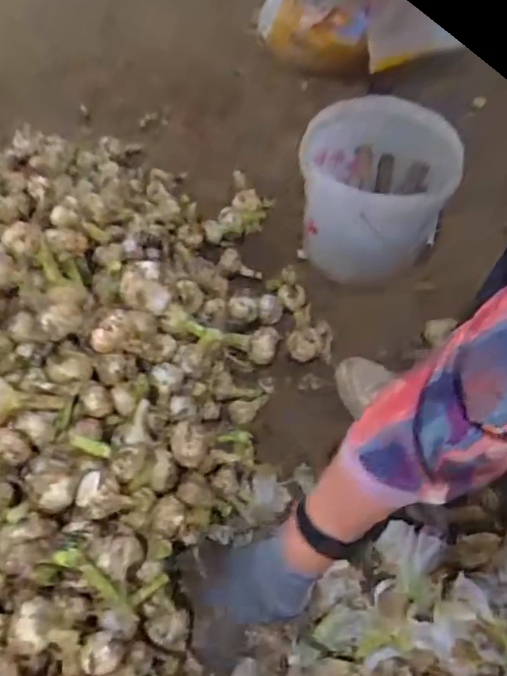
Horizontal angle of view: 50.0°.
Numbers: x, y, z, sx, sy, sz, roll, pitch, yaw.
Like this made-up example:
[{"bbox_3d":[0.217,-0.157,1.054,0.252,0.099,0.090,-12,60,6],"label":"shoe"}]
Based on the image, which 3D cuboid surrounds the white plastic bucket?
[{"bbox_3d":[0.200,-0.240,0.909,0.227,0.197,0.216,-4,56,1],"label":"white plastic bucket"}]

